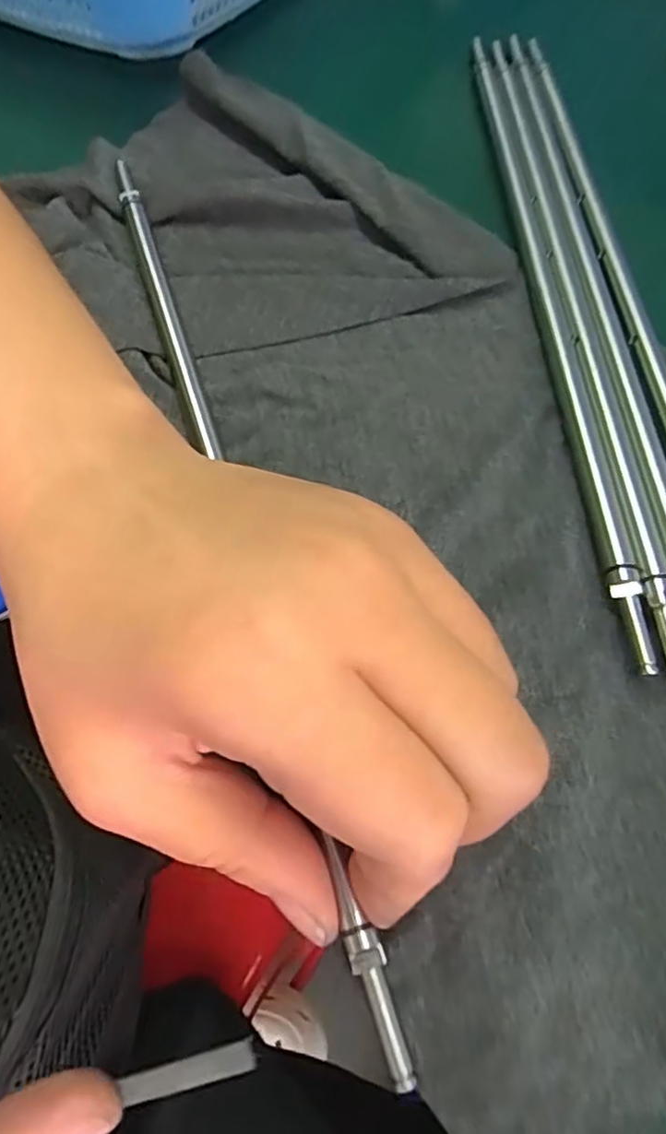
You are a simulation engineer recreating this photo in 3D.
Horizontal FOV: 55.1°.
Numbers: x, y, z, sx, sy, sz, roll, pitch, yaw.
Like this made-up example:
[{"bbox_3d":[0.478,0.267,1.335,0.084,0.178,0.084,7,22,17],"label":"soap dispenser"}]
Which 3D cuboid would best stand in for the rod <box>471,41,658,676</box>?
[{"bbox_3d":[0.066,-0.086,0.200,0.008,0.010,0.244,-4,65,-1],"label":"rod"}]

